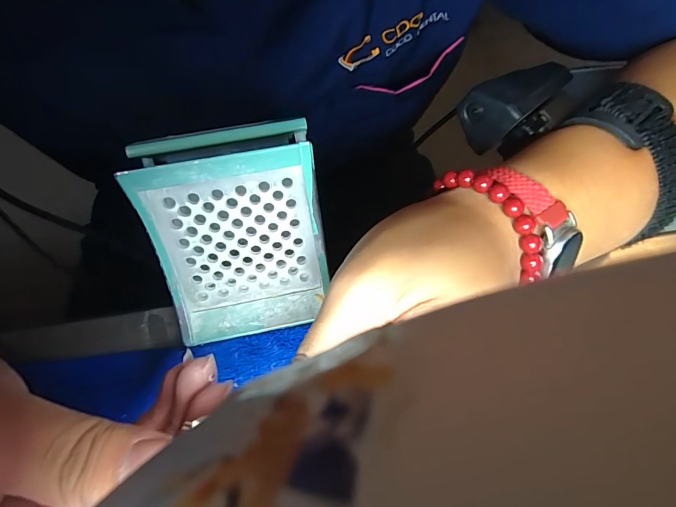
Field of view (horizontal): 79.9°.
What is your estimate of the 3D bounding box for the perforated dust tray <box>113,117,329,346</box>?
[{"bbox_3d":[-0.044,-0.010,0.185,0.072,0.094,0.030,-11,31,-6],"label":"perforated dust tray"}]

